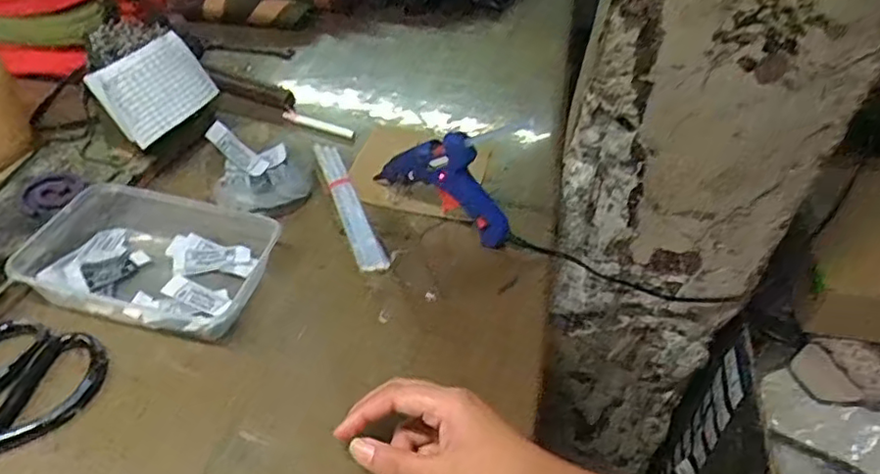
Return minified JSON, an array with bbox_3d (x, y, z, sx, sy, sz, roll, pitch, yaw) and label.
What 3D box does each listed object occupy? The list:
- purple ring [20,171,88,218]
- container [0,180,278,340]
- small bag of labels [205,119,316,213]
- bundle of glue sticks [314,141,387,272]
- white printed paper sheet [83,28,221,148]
[{"bbox_3d":[-0.334,-0.039,0.555,0.047,0.009,0.050,-11,44,-20],"label":"purple ring"},{"bbox_3d":[-0.235,0.015,0.514,0.185,0.034,0.120,11,41,5],"label":"container"},{"bbox_3d":[-0.172,-0.061,0.605,0.099,0.038,0.086,3,41,-5],"label":"small bag of labels"},{"bbox_3d":[-0.086,-0.031,0.601,0.022,0.017,0.182,-11,44,-20],"label":"bundle of glue sticks"},{"bbox_3d":[-0.259,-0.139,0.590,0.016,0.072,0.098,1,40,39],"label":"white printed paper sheet"}]

